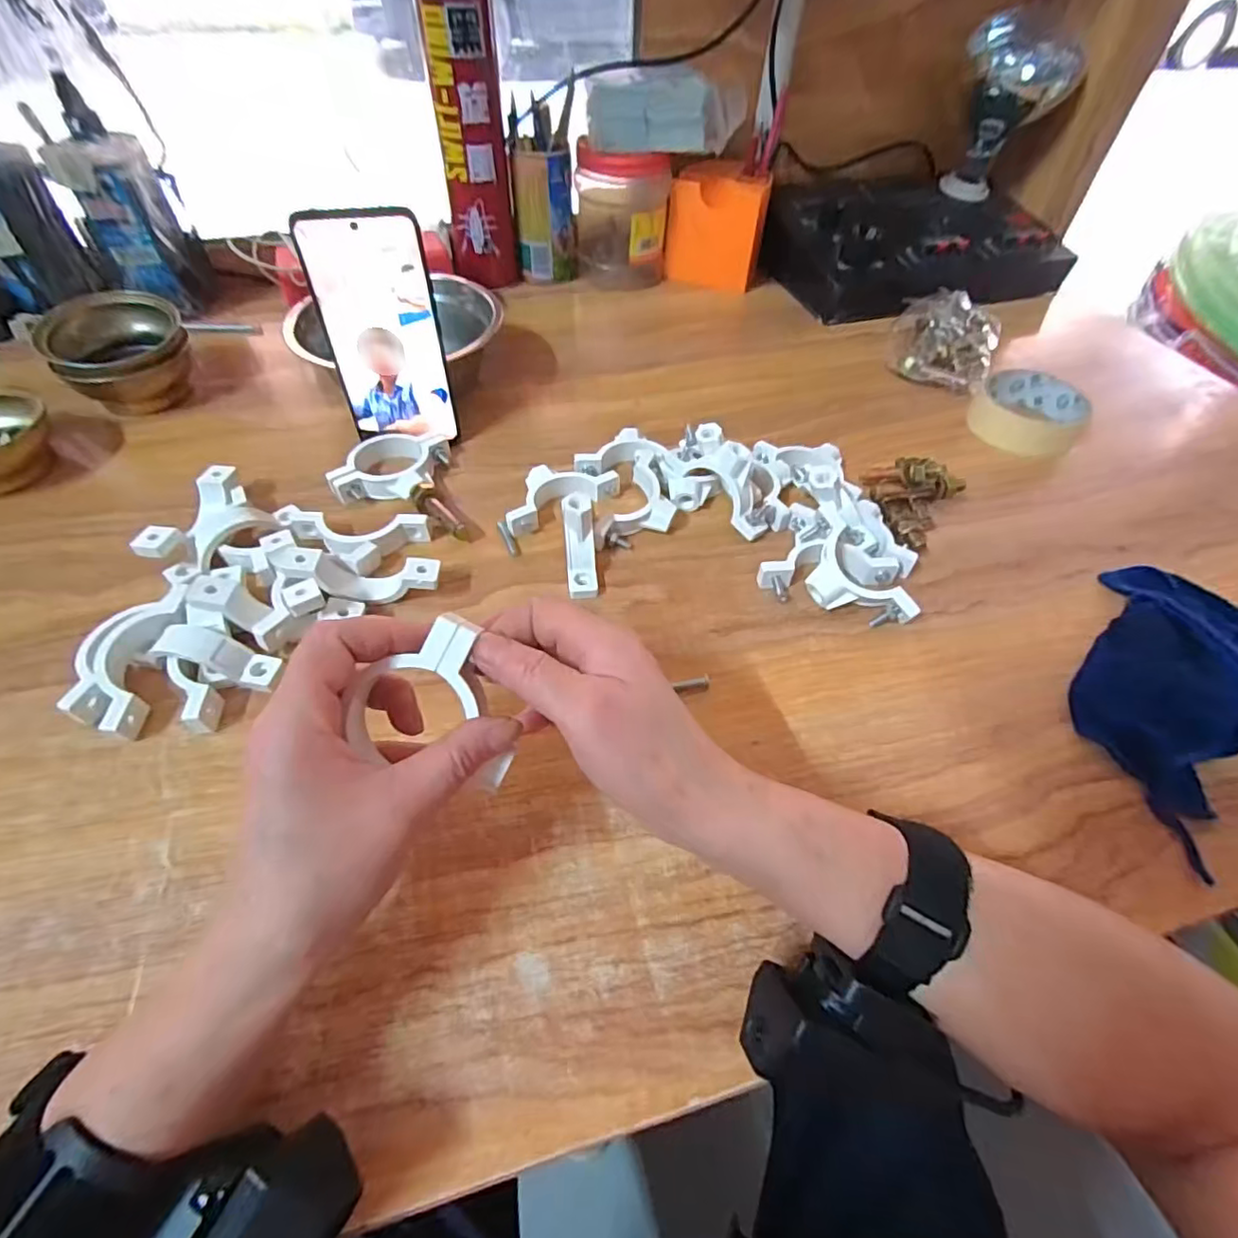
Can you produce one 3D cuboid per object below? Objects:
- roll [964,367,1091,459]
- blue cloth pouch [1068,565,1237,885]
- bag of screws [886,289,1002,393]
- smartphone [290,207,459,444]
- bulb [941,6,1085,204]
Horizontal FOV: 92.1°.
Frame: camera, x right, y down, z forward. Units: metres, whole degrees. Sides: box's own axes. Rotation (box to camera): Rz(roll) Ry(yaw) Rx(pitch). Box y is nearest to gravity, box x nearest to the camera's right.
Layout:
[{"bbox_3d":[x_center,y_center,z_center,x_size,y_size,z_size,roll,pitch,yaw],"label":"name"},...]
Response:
[{"bbox_3d":[0.348,-0.176,0.506,0.089,0.025,0.083,1,52,-1],"label":"roll"},{"bbox_3d":[0.316,0.034,0.336,0.176,0.033,0.116,-29,59,-23],"label":"blue cloth pouch"},{"bbox_3d":[0.315,-0.273,0.573,0.096,0.035,0.135,21,54,14],"label":"bag of screws"},{"bbox_3d":[-0.161,-0.196,0.415,0.074,0.146,0.006,-10,47,-10],"label":"smartphone"},{"bbox_3d":[0.436,-0.573,0.676,0.116,0.146,0.098,26,55,17],"label":"bulb"}]

